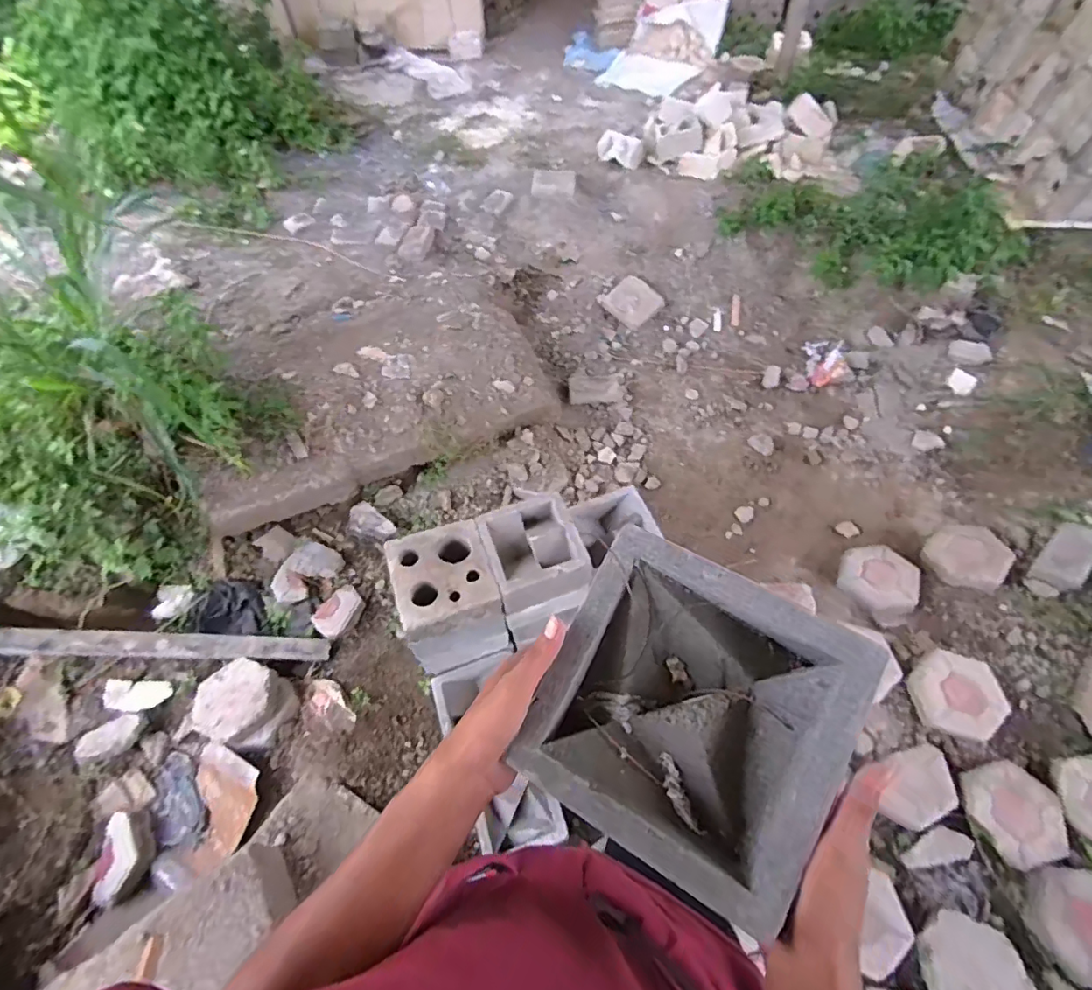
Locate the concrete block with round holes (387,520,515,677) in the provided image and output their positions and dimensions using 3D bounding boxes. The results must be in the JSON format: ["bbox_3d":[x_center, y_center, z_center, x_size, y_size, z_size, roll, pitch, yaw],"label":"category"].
[{"bbox_3d":[-0.214,0.209,1.131,0.207,0.193,0.219,-16,57,-5],"label":"concrete block with round holes"}]

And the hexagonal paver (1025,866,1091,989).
[{"bbox_3d":[1.179,0.937,1.112,0.208,0.050,0.201,-2,56,4],"label":"hexagonal paver"}]

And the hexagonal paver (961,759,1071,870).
[{"bbox_3d":[1.121,0.755,1.225,0.188,0.044,0.200,-16,57,-5],"label":"hexagonal paver"}]

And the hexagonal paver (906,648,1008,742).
[{"bbox_3d":[1.071,0.514,1.344,0.199,0.057,0.203,17,60,16],"label":"hexagonal paver"}]

